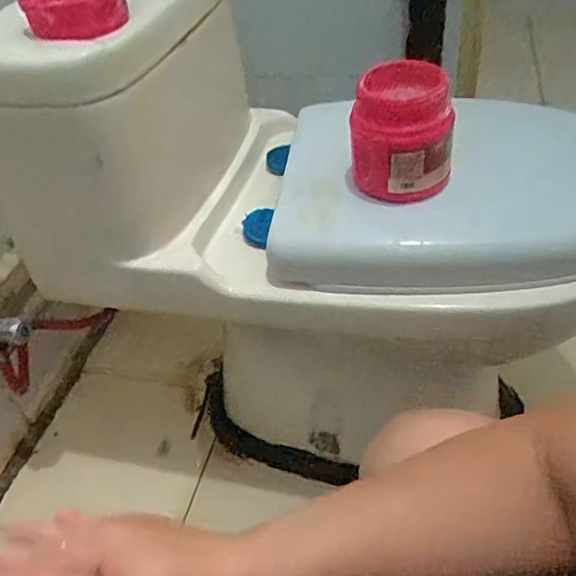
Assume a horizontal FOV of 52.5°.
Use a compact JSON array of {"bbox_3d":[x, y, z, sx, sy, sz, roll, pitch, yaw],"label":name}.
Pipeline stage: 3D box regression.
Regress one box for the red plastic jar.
[{"bbox_3d":[0.113,-0.149,0.568,0.090,0.111,0.086,6,43,14],"label":"red plastic jar"}]

